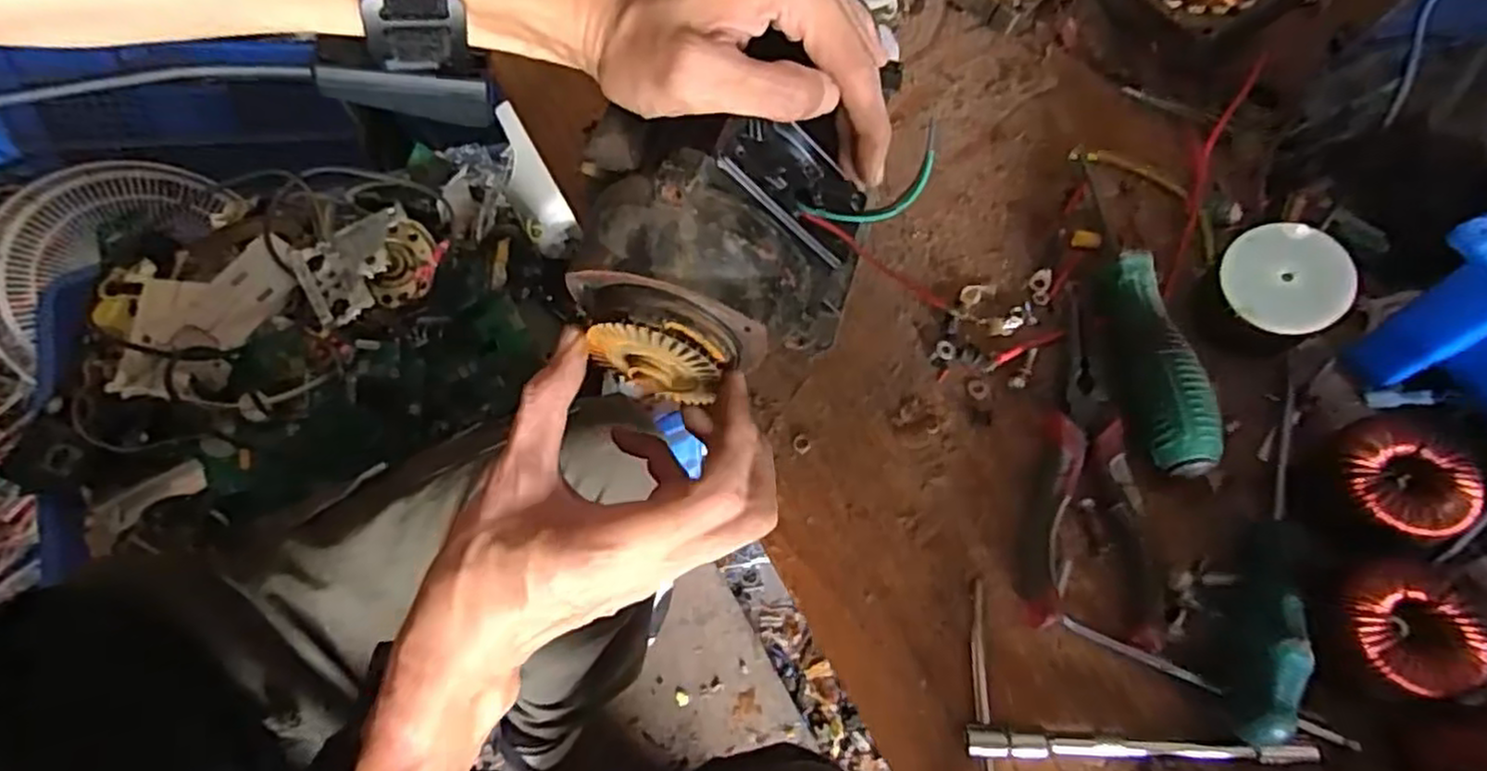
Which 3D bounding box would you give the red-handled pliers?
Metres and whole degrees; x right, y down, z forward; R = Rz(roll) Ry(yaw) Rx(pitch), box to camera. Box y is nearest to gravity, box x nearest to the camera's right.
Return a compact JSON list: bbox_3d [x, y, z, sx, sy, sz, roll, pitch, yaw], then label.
[{"bbox_3d":[0.144,0.035,0.325,0.050,0.016,0.149,2,64,1],"label":"red-handled pliers"}]

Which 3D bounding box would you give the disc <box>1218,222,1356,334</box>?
[{"bbox_3d":[0.238,-0.047,0.319,0.050,0.004,0.049,-2,74,12],"label":"disc"}]

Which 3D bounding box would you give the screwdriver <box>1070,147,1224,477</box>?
[{"bbox_3d":[0.185,-0.047,0.352,0.025,0.028,0.188,-3,64,-1],"label":"screwdriver"}]

